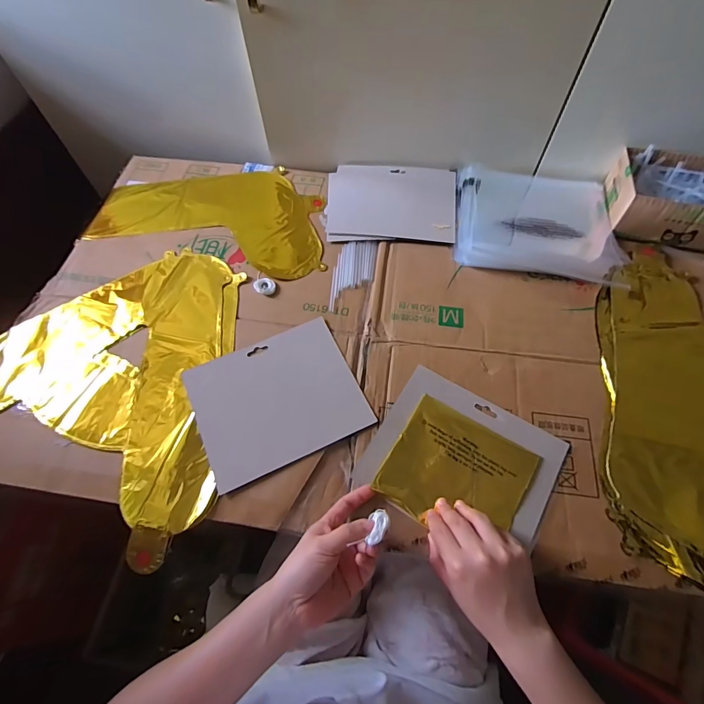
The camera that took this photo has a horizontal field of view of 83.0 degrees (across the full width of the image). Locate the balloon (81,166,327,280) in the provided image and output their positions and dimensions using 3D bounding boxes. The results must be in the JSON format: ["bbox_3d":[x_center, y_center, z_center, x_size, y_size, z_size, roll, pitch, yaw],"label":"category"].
[{"bbox_3d":[-0.241,-0.207,0.653,0.385,0.016,0.250,-4,61,-2],"label":"balloon"}]

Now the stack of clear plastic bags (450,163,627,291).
[{"bbox_3d":[0.282,-0.211,0.615,0.238,0.026,0.224,11,62,6],"label":"stack of clear plastic bags"}]

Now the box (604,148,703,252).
[{"bbox_3d":[0.486,-0.228,0.589,0.185,0.080,0.137,13,62,7],"label":"box"}]

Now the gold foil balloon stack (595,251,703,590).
[{"bbox_3d":[0.411,0.063,0.473,0.218,0.023,0.431,11,62,7],"label":"gold foil balloon stack"}]

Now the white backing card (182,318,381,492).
[{"bbox_3d":[-0.092,0.056,0.492,0.192,0.007,0.167,-22,66,-12],"label":"white backing card"}]

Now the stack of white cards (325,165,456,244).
[{"bbox_3d":[0.064,-0.247,0.645,0.202,0.009,0.175,1,61,1],"label":"stack of white cards"}]

